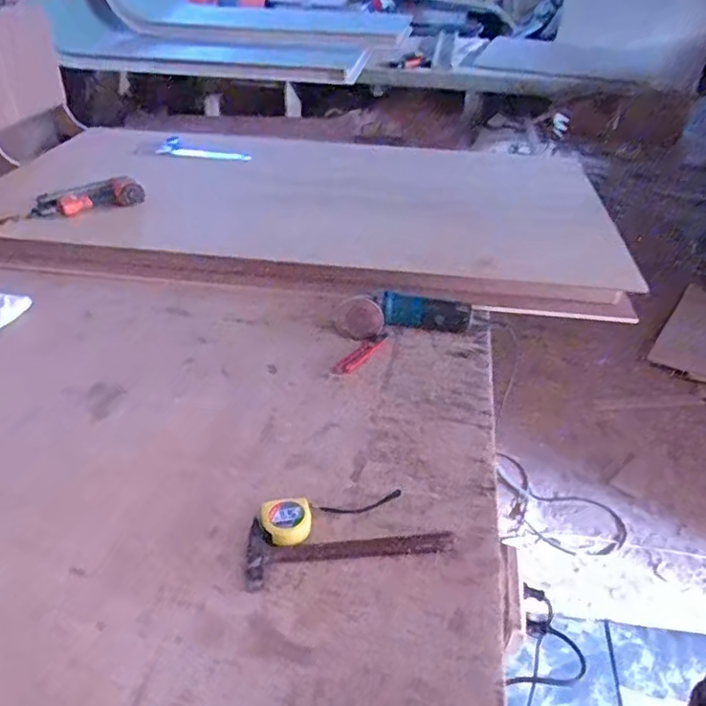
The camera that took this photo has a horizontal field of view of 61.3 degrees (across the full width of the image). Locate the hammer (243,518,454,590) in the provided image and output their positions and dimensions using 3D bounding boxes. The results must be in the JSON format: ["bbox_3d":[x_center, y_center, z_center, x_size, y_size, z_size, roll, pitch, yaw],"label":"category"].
[{"bbox_3d":[-0.006,0.249,0.804,0.279,0.027,0.089,-7,40,-12],"label":"hammer"}]

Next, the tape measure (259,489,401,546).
[{"bbox_3d":[-0.026,0.221,0.837,0.203,0.035,0.064,-10,41,-15],"label":"tape measure"}]

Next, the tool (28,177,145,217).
[{"bbox_3d":[-0.603,-0.348,1.345,0.241,0.060,0.093,-6,36,-11],"label":"tool"}]

